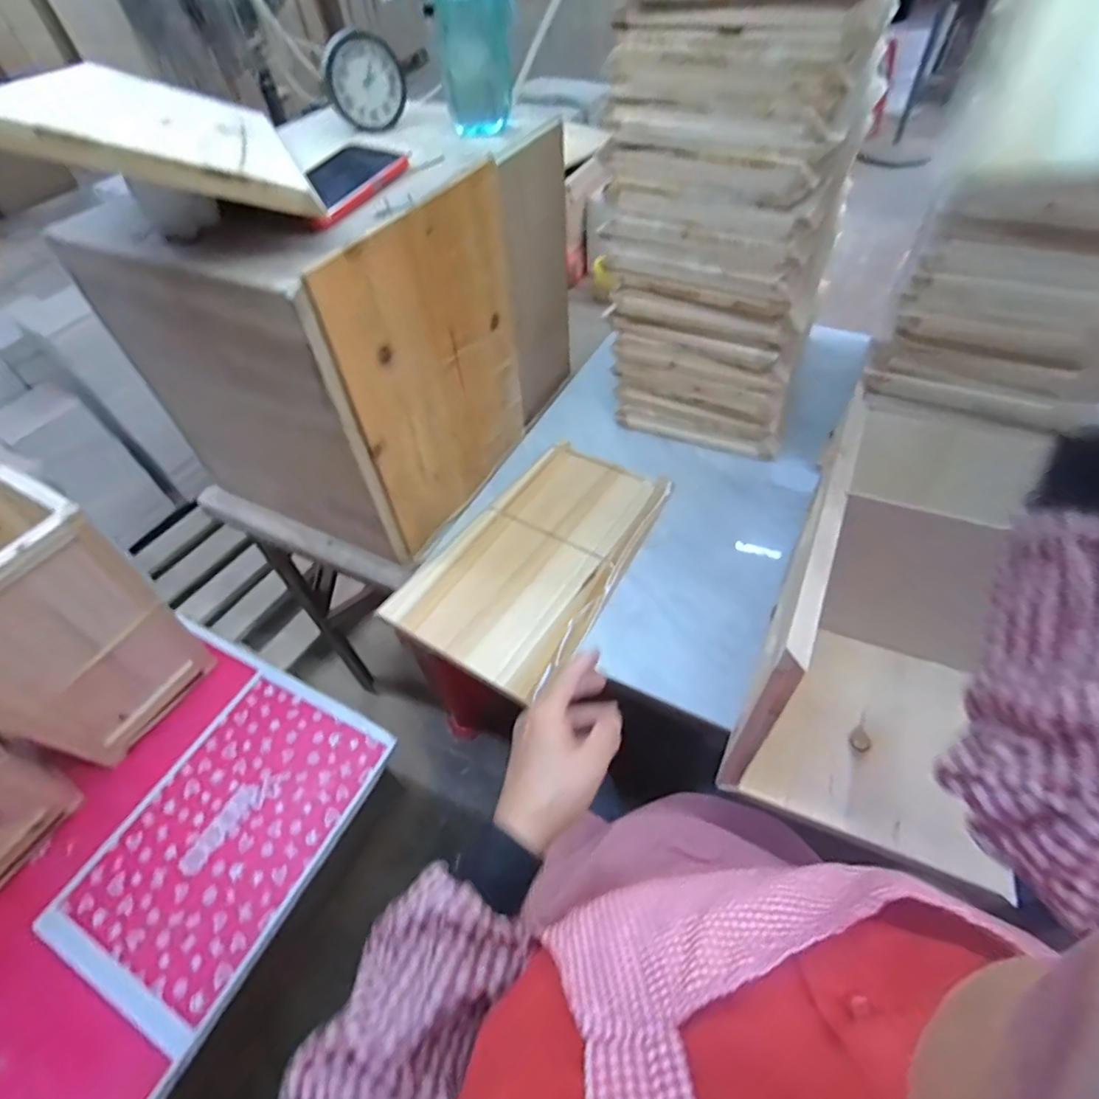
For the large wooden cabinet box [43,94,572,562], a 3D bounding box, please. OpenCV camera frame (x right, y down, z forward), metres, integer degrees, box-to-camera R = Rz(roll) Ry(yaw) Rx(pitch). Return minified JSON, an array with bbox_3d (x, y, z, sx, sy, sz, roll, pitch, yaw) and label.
[{"bbox_3d":[-0.217,-0.307,0.744,0.323,0.356,0.475,20,56,20],"label":"large wooden cabinet box"}]

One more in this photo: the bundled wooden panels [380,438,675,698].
[{"bbox_3d":[-0.016,-0.002,0.699,0.210,0.021,0.350,24,58,22],"label":"bundled wooden panels"}]

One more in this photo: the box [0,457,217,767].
[{"bbox_3d":[-0.700,0.111,0.787,0.241,0.383,0.230,21,57,21],"label":"box"}]

